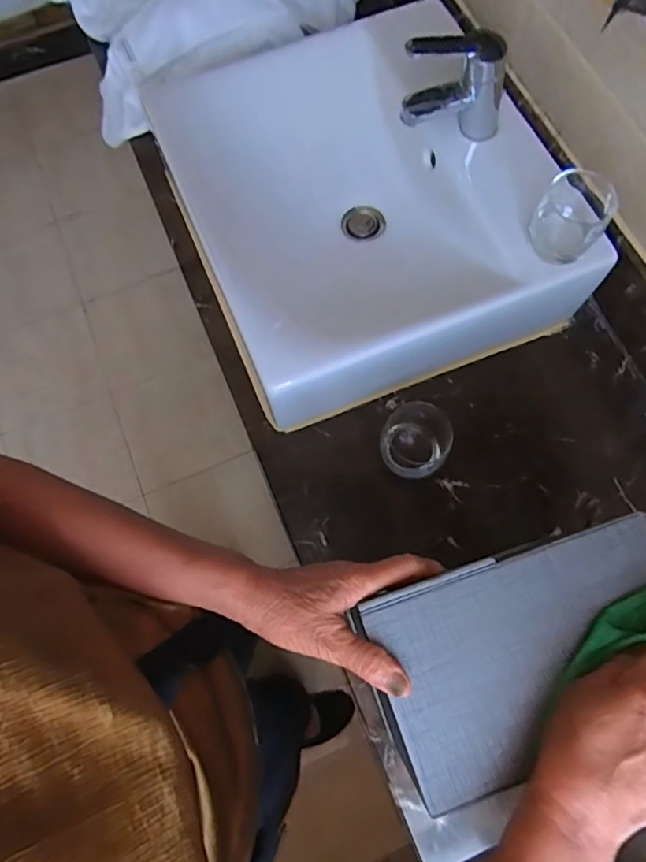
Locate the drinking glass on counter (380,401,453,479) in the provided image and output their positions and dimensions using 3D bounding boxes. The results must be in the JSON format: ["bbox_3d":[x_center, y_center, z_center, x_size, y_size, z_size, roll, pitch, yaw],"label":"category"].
[{"bbox_3d":[0.108,0.015,0.642,0.074,0.082,0.075,0,73,0],"label":"drinking glass on counter"}]

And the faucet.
[{"bbox_3d":[0.155,-0.387,0.632,0.132,0.129,0.046,-7,73,-2],"label":"faucet"}]

